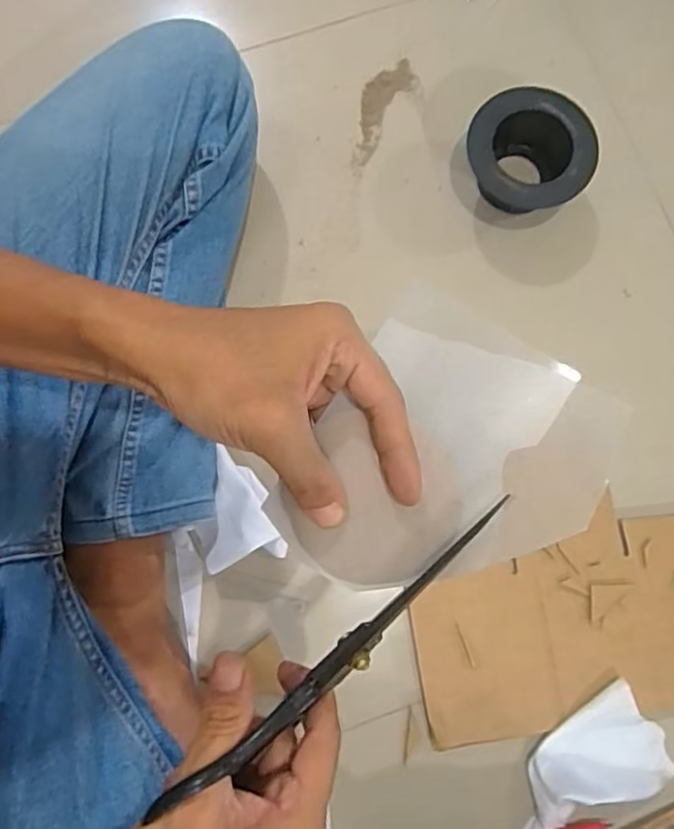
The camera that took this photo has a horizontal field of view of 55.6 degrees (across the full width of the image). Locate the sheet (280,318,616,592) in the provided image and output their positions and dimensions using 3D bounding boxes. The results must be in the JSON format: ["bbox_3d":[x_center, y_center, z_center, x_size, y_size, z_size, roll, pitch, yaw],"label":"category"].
[{"bbox_3d":[0.051,0.029,0.299,0.126,0.005,0.126,23,92,14],"label":"sheet"}]

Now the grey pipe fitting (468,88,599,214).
[{"bbox_3d":[0.166,-0.223,0.561,0.104,0.056,0.099,0,80,-1],"label":"grey pipe fitting"}]

